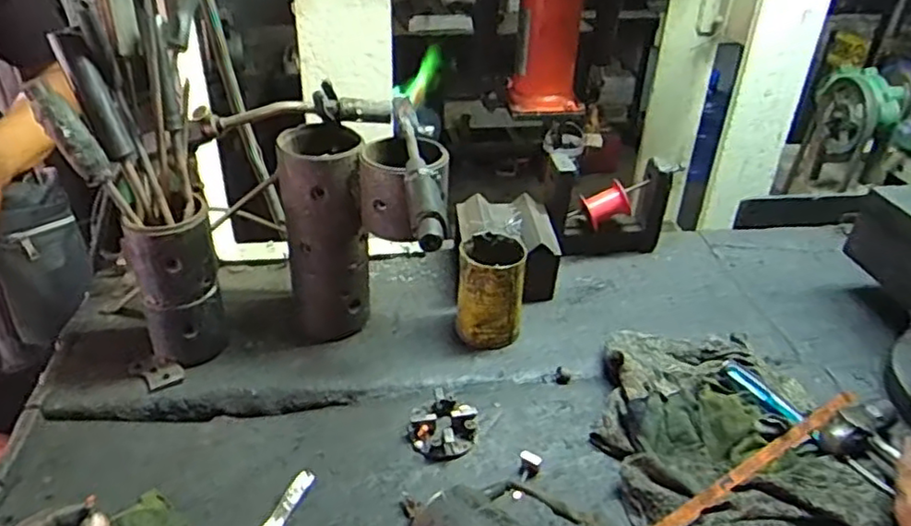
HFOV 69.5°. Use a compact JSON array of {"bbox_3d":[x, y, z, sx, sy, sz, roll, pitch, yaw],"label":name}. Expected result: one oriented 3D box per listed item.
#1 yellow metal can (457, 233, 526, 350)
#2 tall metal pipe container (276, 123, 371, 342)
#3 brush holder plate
[{"bbox_3d":[0.042,0.029,0.758,0.072,0.108,0.078,1,33,-1],"label":"yellow metal can"},{"bbox_3d":[-0.141,-0.027,0.731,0.086,0.222,0.078,-9,35,-16],"label":"tall metal pipe container"},{"bbox_3d":[-0.012,0.163,0.656,0.061,0.024,0.062,1,33,-1],"label":"brush holder plate"}]

